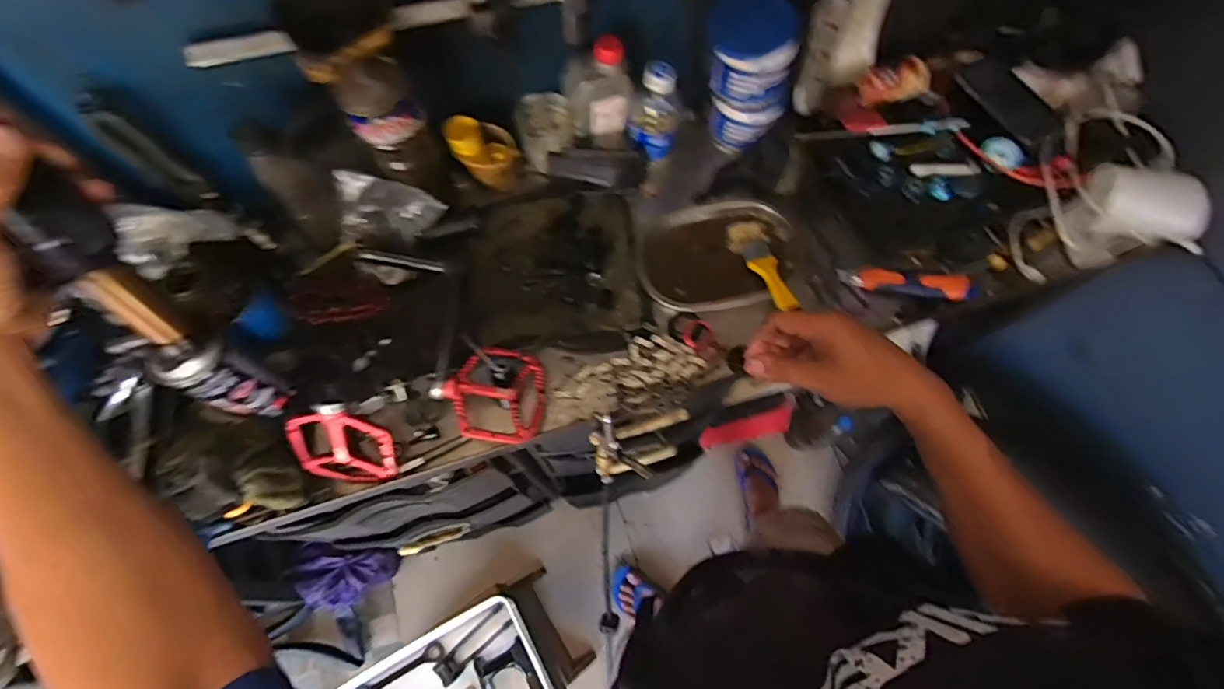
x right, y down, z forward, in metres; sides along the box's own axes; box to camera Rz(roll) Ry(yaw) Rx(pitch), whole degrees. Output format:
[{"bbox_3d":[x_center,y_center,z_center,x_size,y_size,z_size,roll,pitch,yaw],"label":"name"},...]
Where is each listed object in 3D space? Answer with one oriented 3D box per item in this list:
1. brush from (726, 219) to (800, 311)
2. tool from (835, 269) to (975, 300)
[{"bbox_3d":[0.199,-0.104,0.721,0.050,0.019,0.154,-16,54,-6],"label":"brush"},{"bbox_3d":[0.392,-0.079,0.715,0.180,0.028,0.034,10,69,4],"label":"tool"}]

